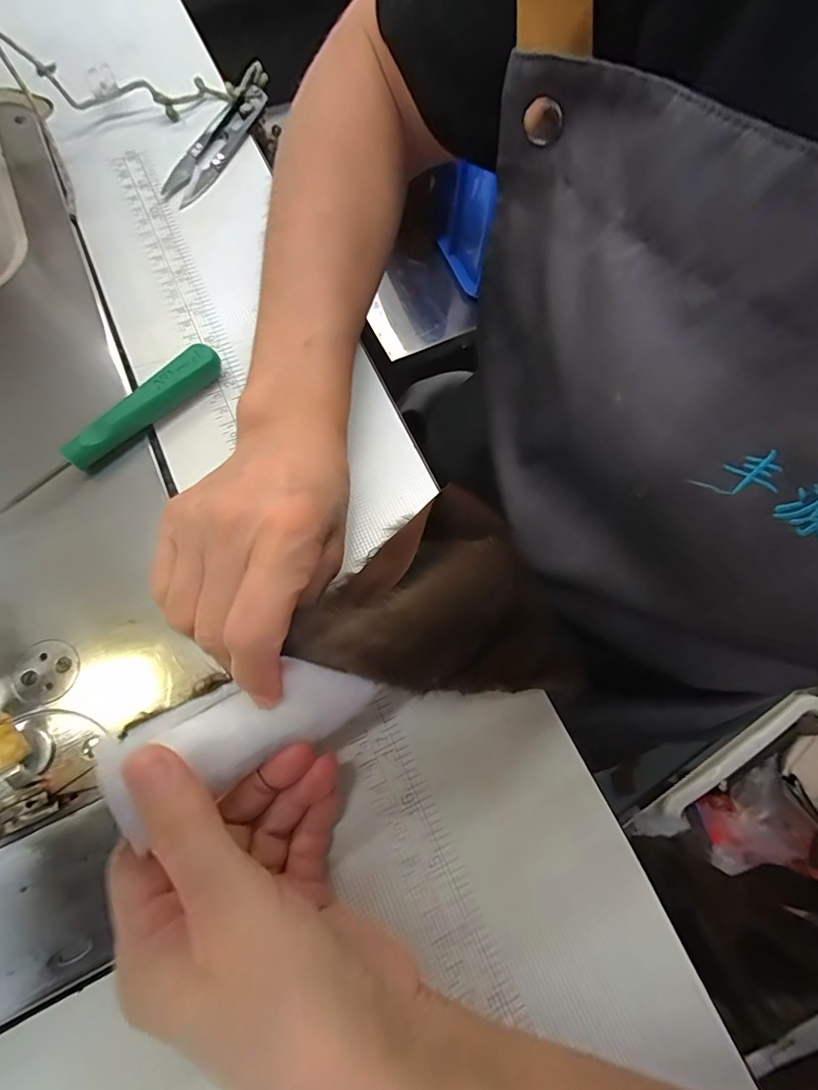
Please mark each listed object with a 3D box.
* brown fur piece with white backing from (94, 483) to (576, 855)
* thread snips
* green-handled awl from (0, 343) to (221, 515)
[{"bbox_3d":[-0.027,0.044,0.173,0.165,0.038,0.081,-27,76,-7],"label":"brown fur piece with white backing"},{"bbox_3d":[-0.120,-0.261,0.292,0.025,0.013,0.112,25,73,5],"label":"thread snips"},{"bbox_3d":[-0.144,-0.052,0.227,0.014,0.017,0.129,40,74,9],"label":"green-handled awl"}]

